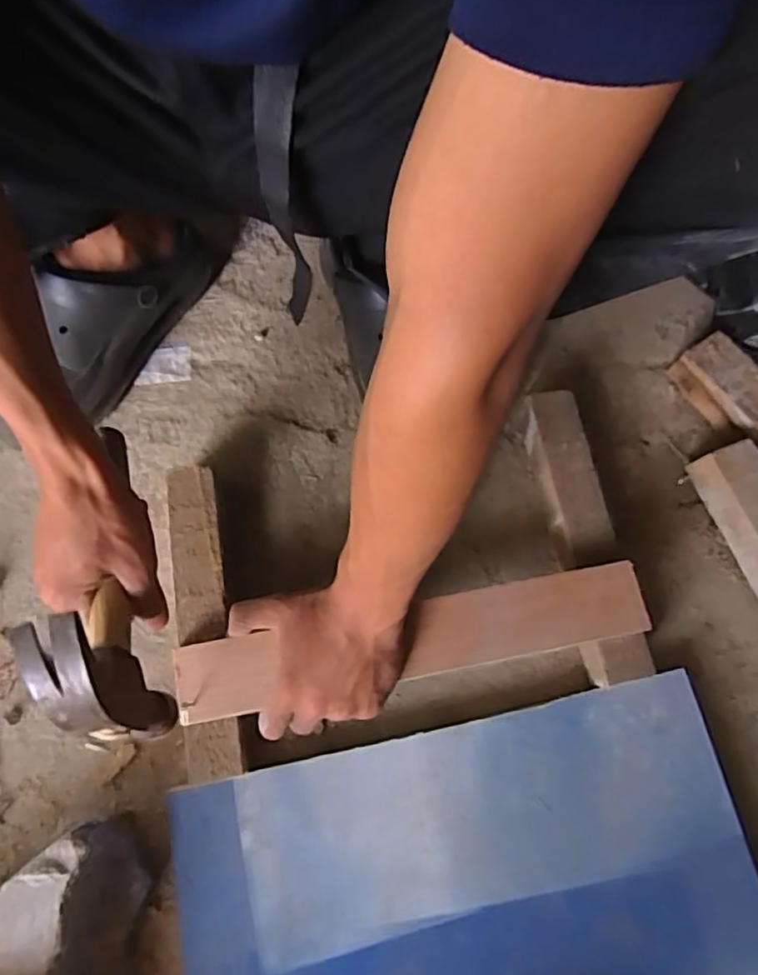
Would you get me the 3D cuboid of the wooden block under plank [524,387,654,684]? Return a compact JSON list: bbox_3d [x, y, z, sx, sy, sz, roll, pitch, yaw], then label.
[{"bbox_3d":[0.172,0.044,0.530,0.052,0.046,0.240,-8,73,-4],"label":"wooden block under plank"}]

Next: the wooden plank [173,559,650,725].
[{"bbox_3d":[0.024,0.115,0.469,0.356,0.023,0.056,-10,73,-3],"label":"wooden plank"}]

